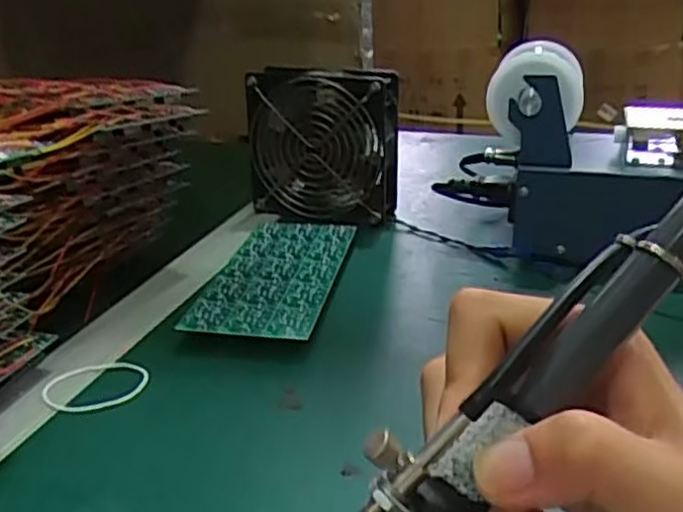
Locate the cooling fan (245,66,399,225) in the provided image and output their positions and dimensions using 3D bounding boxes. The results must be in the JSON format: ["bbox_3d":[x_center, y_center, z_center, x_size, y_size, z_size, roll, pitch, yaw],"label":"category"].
[{"bbox_3d":[-0.020,-0.091,0.589,0.124,0.128,0.033,9,30,23],"label":"cooling fan"}]

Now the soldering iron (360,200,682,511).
[{"bbox_3d":[0.037,0.039,0.183,0.197,0.034,0.024,-47,31,0],"label":"soldering iron"}]

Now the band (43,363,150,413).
[{"bbox_3d":[-0.128,0.068,0.377,0.052,0.004,0.041,-4,23,-5],"label":"band"}]

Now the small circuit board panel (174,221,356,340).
[{"bbox_3d":[-0.043,0.011,0.478,0.076,0.004,0.163,3,26,11],"label":"small circuit board panel"}]

